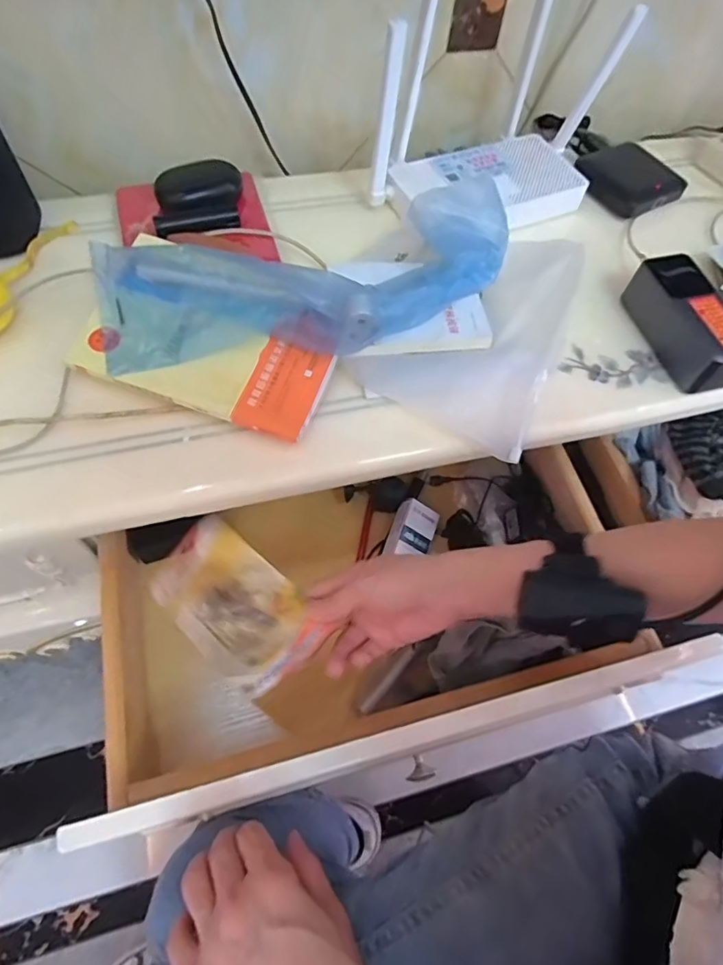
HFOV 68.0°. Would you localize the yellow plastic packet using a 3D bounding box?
[{"bbox_3d":[-0.106,0.093,0.431,0.158,0.014,0.084,32,69,32],"label":"yellow plastic packet"}]

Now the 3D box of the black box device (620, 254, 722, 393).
[{"bbox_3d":[0.308,-0.145,0.507,0.049,0.056,0.140,-14,62,-11],"label":"black box device"}]

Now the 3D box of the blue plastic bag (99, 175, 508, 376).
[{"bbox_3d":[-0.041,-0.169,0.460,0.356,0.074,0.142,-10,62,-9],"label":"blue plastic bag"}]

